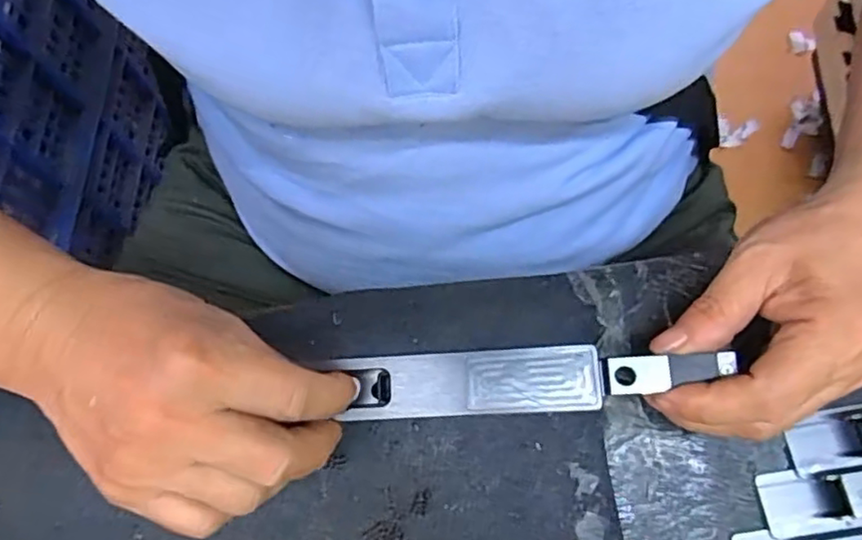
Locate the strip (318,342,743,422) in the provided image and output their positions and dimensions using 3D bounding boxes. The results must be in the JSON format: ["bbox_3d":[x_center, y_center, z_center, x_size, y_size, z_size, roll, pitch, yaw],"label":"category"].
[{"bbox_3d":[0.037,0.044,0.253,0.152,0.004,0.026,-4,72,8],"label":"strip"}]

